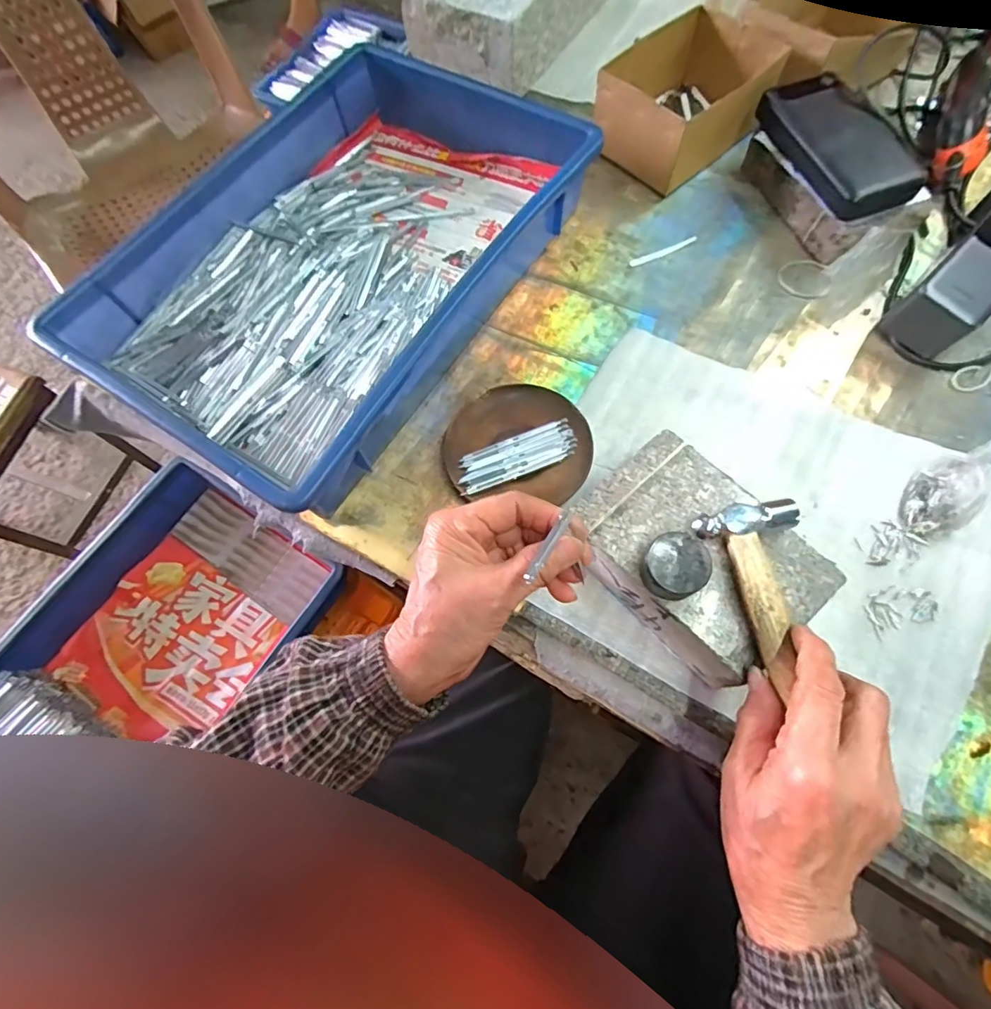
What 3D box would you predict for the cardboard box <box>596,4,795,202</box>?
[{"bbox_3d":[0.195,-0.410,0.512,0.177,0.070,0.121,-38,73,-13],"label":"cardboard box"}]

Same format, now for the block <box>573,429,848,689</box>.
[{"bbox_3d":[0.131,0.037,0.349,0.105,0.057,0.147,-41,74,-14],"label":"block"}]

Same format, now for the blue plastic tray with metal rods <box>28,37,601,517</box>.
[{"bbox_3d":[-0.134,-0.218,0.451,0.271,0.076,0.414,31,72,12],"label":"blue plastic tray with metal rods"}]

